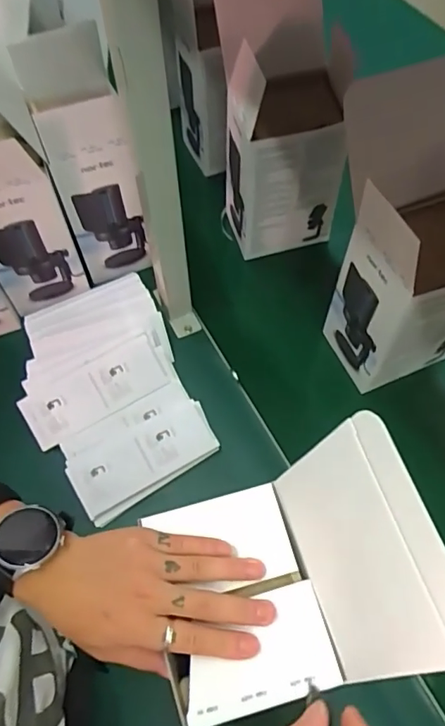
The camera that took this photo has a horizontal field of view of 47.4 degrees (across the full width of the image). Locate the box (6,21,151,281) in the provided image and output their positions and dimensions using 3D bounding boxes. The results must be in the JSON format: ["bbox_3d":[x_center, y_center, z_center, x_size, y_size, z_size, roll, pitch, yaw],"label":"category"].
[{"bbox_3d":[-0.183,-0.267,0.707,0.109,0.283,0.159,-16,61,-8],"label":"box"}]

